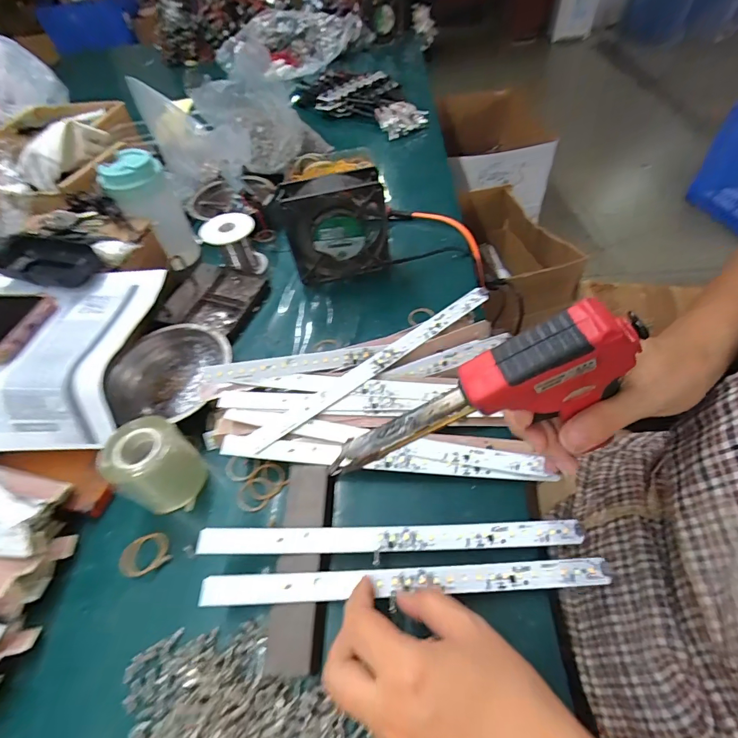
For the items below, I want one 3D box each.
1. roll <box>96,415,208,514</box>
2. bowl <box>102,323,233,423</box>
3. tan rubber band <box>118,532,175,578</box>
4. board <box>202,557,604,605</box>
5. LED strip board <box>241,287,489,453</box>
[{"bbox_3d":[-0.179,0.082,0.340,0.057,0.068,0.059,-3,52,4],"label":"roll"},{"bbox_3d":[-0.204,0.007,0.423,0.121,0.038,0.117,3,52,8],"label":"bowl"},{"bbox_3d":[-0.183,0.152,0.328,0.039,0.007,0.032,-21,53,-10],"label":"tan rubber band"},{"bbox_3d":[0.026,0.150,0.285,0.281,0.006,0.018,-3,46,-1],"label":"board"},{"bbox_3d":[0.009,-0.005,0.393,0.285,0.007,0.024,-35,74,-18],"label":"LED strip board"}]

